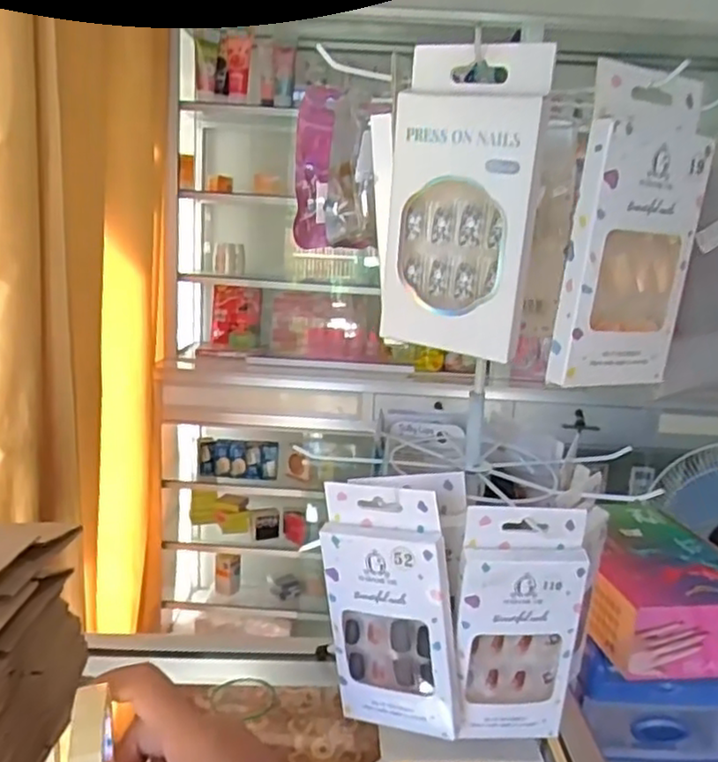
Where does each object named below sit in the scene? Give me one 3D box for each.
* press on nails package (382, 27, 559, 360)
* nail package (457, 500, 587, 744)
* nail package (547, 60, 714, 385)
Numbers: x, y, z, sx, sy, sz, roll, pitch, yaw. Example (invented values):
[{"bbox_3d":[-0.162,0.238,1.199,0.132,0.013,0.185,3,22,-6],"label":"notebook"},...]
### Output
[{"bbox_3d":[0.045,-0.084,0.322,0.077,0.136,0.014,10,14,29],"label":"press on nails package"},{"bbox_3d":[0.090,0.139,0.388,0.068,0.137,0.012,2,12,-6],"label":"nail package"},{"bbox_3d":[0.128,-0.069,0.322,0.069,0.139,0.019,-4,14,-30],"label":"nail package"}]

